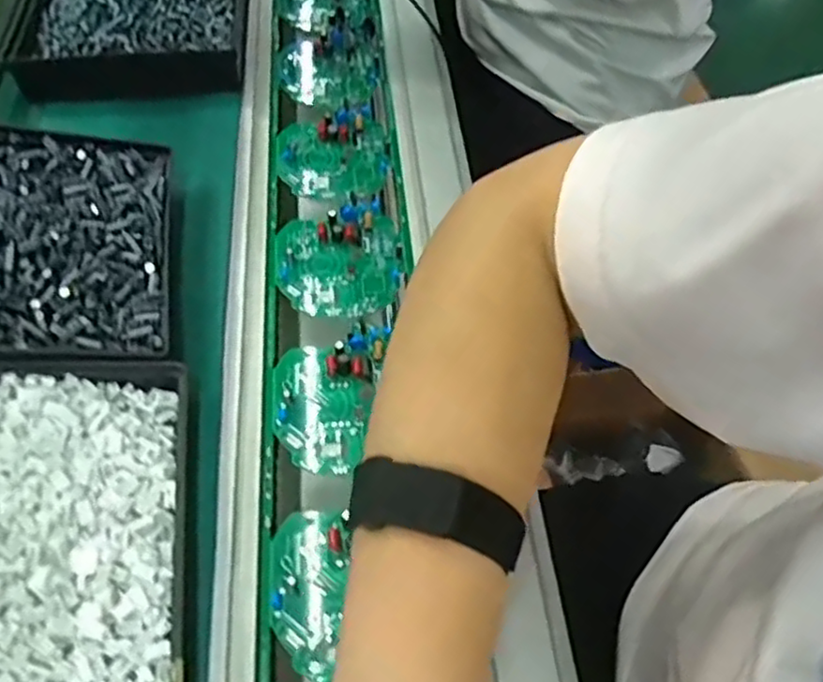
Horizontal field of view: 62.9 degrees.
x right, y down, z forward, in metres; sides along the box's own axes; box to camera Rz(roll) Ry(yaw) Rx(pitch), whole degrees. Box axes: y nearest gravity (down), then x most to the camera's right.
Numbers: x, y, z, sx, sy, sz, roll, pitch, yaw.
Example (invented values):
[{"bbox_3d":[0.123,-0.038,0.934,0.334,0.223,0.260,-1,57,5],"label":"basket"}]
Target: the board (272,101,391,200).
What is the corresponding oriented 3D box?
[{"bbox_3d":[-0.060,-0.142,0.501,0.081,0.011,0.094,-5,58,-4],"label":"board"}]

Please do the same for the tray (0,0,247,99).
[{"bbox_3d":[-0.221,-0.292,0.555,0.164,0.031,0.238,-4,58,-4],"label":"tray"}]

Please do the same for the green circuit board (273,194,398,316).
[{"bbox_3d":[-0.050,-0.057,0.446,0.081,0.012,0.093,-2,58,-2],"label":"green circuit board"}]

